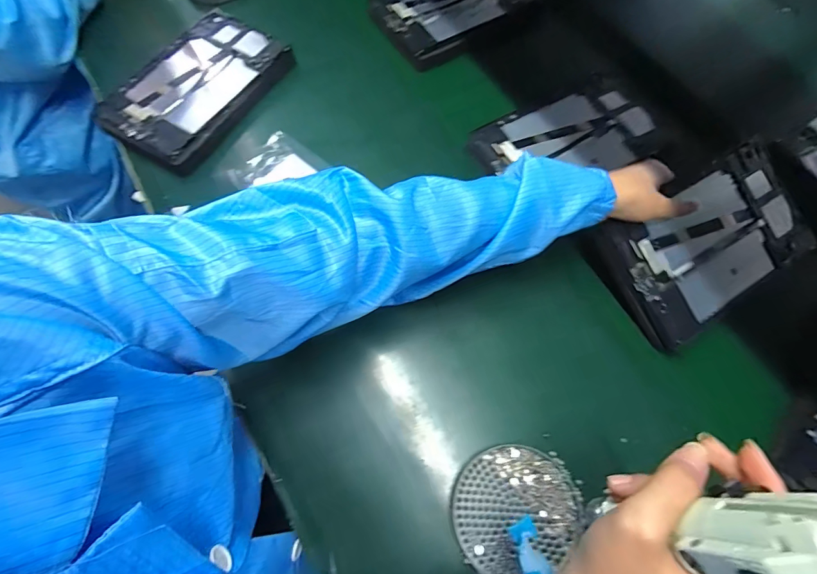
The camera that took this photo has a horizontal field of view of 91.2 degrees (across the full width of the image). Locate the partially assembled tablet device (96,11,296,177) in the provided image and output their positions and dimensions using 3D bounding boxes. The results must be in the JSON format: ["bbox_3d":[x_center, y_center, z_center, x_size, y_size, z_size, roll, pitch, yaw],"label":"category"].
[{"bbox_3d":[-0.298,-0.281,0.567,0.166,0.032,0.253,28,70,10],"label":"partially assembled tablet device"}]

